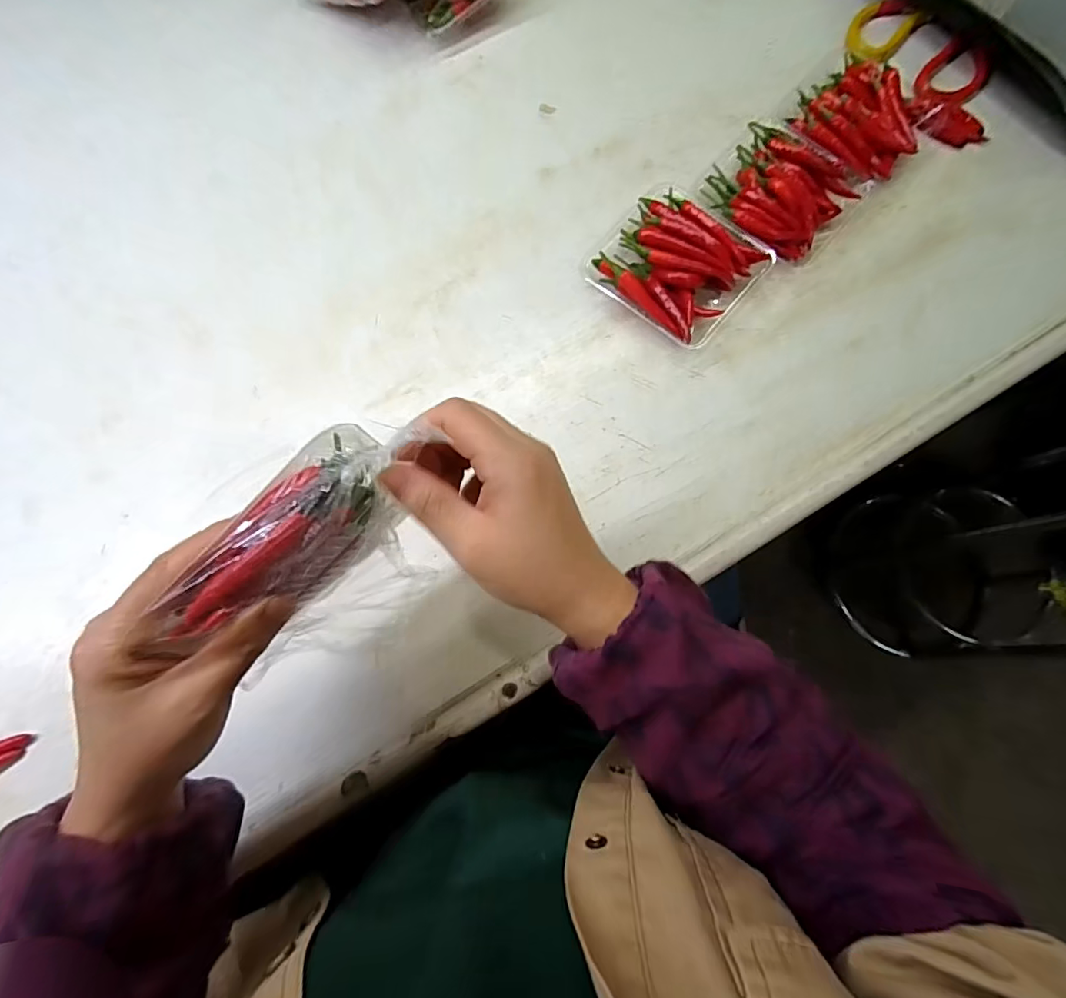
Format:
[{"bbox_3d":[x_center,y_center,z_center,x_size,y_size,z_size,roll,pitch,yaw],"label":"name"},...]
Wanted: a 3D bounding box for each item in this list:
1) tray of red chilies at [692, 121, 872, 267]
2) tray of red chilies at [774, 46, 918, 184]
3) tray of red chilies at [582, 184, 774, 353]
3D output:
[{"bbox_3d":[0.217,-0.274,0.462,0.120,0.034,0.118,40,78,8],"label":"tray of red chilies"},{"bbox_3d":[0.302,-0.362,0.492,0.121,0.030,0.132,42,79,9],"label":"tray of red chilies"},{"bbox_3d":[0.121,-0.201,0.440,0.127,0.036,0.119,41,78,8],"label":"tray of red chilies"}]

